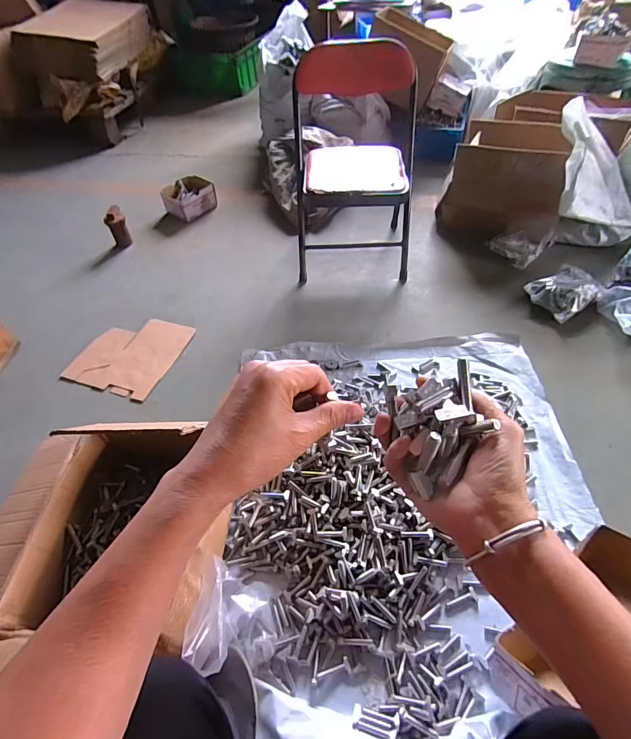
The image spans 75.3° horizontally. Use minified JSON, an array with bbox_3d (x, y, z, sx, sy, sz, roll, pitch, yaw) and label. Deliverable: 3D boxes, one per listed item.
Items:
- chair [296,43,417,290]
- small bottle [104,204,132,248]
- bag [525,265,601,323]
[{"bbox_3d":[0.107,-0.557,1.152,0.326,0.510,0.326,2,50,7],"label":"chair"},{"bbox_3d":[-0.675,-0.483,1.407,0.065,0.121,0.047,-21,51,-12],"label":"small bottle"},{"bbox_3d":[0.669,-0.207,1.098,0.165,0.059,0.139,-24,52,-15],"label":"bag"}]

